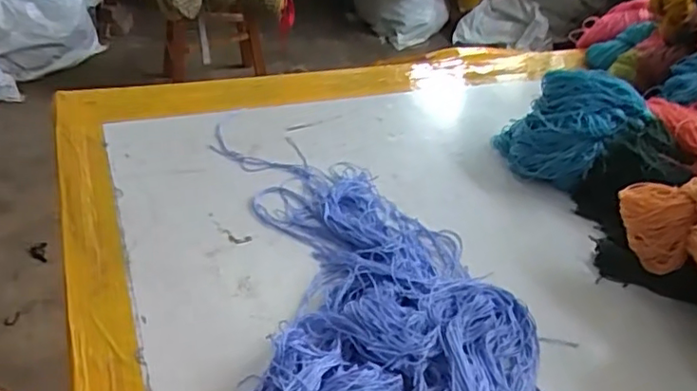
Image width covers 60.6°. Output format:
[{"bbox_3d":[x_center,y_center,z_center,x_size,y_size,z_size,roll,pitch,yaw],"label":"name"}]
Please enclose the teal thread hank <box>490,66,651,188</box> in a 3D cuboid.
[{"bbox_3d":[0.249,-0.074,0.676,0.147,0.107,0.106,22,40,17],"label":"teal thread hank"}]

